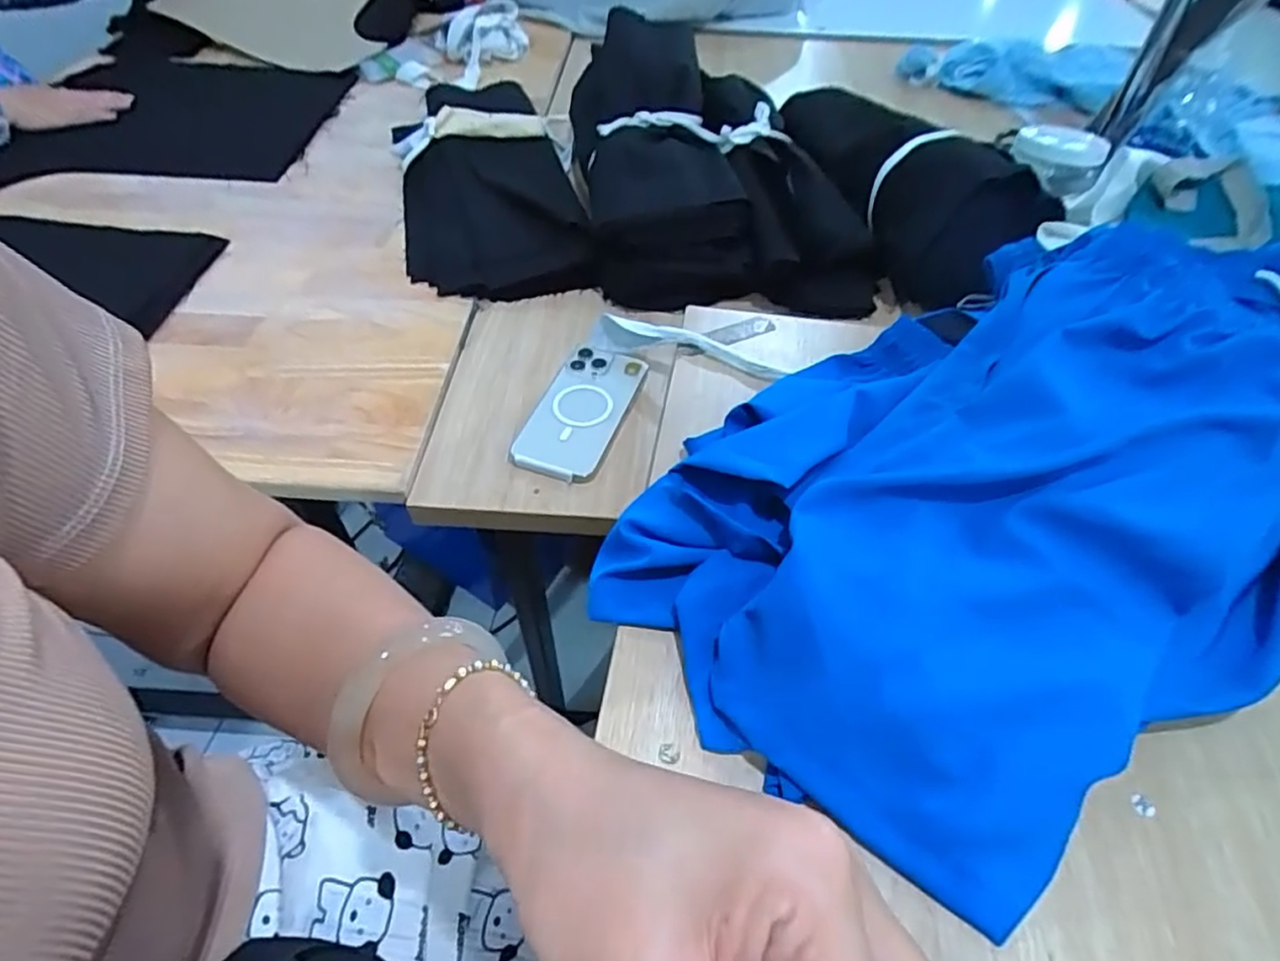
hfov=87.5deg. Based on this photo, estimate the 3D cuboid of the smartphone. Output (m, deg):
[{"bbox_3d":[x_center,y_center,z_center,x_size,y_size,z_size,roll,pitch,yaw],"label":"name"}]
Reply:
[{"bbox_3d":[-0.053,-0.065,0.613,0.075,0.018,0.159,15,51,11],"label":"smartphone"}]

